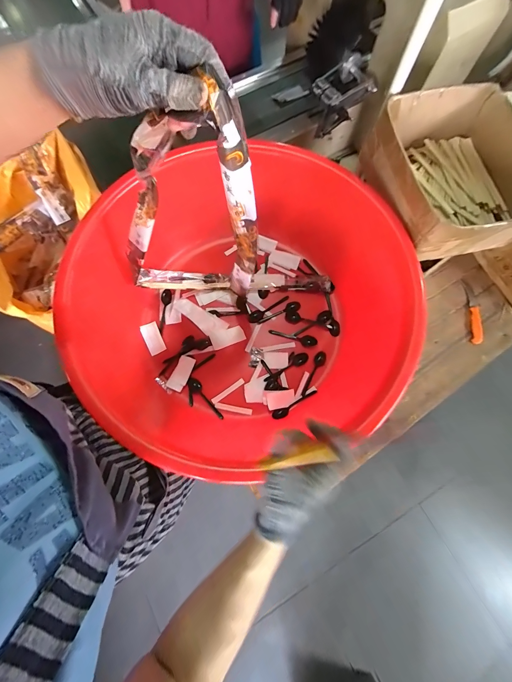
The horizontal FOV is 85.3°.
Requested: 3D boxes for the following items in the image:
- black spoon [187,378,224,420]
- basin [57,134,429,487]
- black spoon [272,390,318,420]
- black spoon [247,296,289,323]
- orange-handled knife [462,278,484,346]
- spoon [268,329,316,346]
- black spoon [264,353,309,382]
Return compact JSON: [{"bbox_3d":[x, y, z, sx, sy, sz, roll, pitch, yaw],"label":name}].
[{"bbox_3d":[-0.123,0.142,0.676,0.028,0.011,0.124,-39,79,-11],"label":"black spoon"},{"bbox_3d":[-0.026,-0.096,0.636,0.641,0.229,0.660,0,75,-1],"label":"basin"},{"bbox_3d":[0.095,0.155,0.666,0.124,0.016,0.022,-24,77,-8],"label":"black spoon"},{"bbox_3d":[0.036,-0.083,0.733,0.121,0.007,0.026,-27,77,-8],"label":"black spoon"},{"bbox_3d":[0.596,-0.081,0.755,0.037,0.021,0.185,6,75,0],"label":"orange-handled knife"},{"bbox_3d":[0.096,-0.007,0.715,0.123,0.007,0.026,9,75,1],"label":"spoon"},{"bbox_3d":[0.075,0.067,0.690,0.123,0.013,0.028,-29,78,-9],"label":"black spoon"}]

